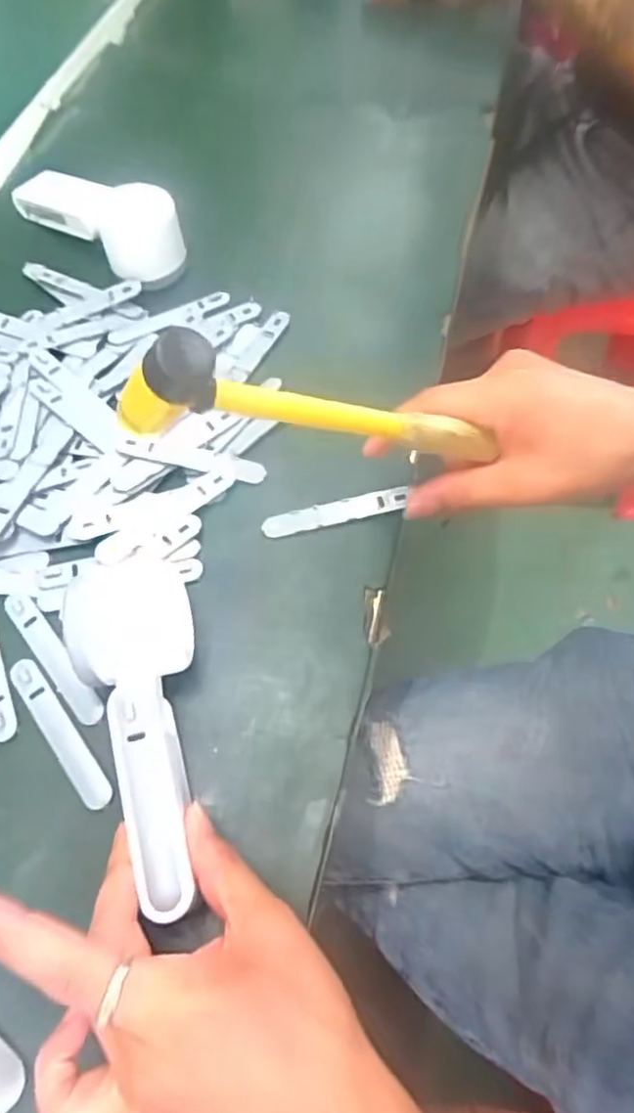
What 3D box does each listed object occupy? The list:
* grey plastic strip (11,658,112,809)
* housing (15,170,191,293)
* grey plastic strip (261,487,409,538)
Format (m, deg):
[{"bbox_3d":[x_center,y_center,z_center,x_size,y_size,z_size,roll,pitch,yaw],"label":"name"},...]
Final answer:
[{"bbox_3d":[-0.136,0.091,0.349,0.015,0.004,0.093,-34,68,-18],"label":"grey plastic strip"},{"bbox_3d":[-0.171,-0.271,0.520,0.160,0.053,0.053,38,70,20],"label":"housing"},{"bbox_3d":[0.011,-0.027,0.405,0.088,0.004,0.014,-13,63,-3],"label":"grey plastic strip"}]

